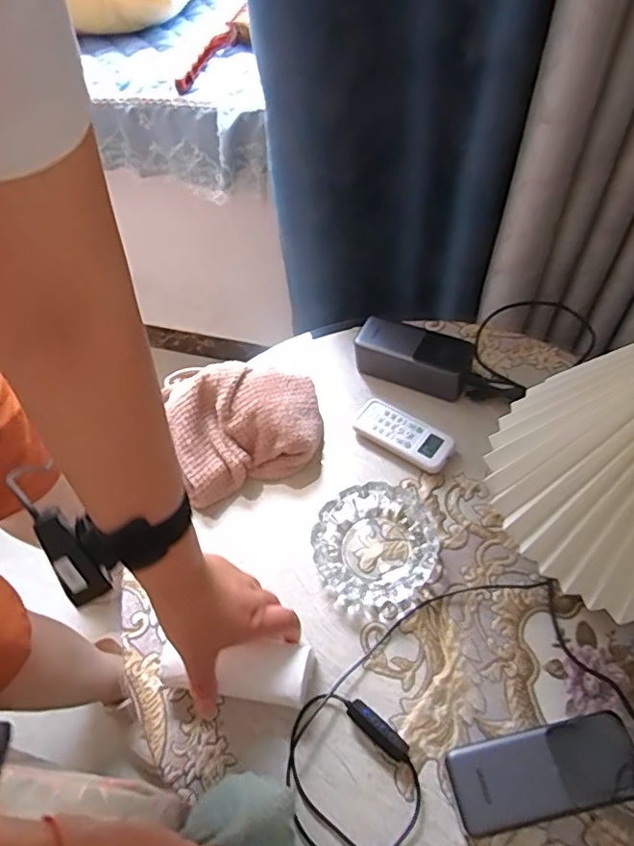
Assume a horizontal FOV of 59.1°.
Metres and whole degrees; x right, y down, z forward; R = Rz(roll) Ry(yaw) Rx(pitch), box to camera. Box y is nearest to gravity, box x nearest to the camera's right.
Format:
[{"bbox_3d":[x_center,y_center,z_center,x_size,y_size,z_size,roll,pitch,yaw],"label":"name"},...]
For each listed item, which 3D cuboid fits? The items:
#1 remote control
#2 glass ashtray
[{"bbox_3d":[0.093,0.010,0.605,0.108,0.017,0.044,34,65,22],"label":"remote control"},{"bbox_3d":[0.057,0.121,0.542,0.115,0.028,0.119,-17,58,-7],"label":"glass ashtray"}]

